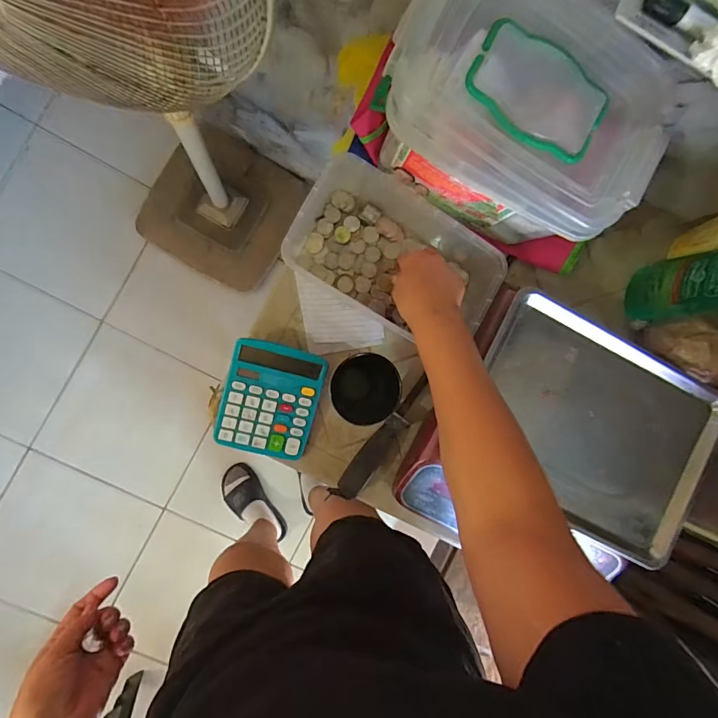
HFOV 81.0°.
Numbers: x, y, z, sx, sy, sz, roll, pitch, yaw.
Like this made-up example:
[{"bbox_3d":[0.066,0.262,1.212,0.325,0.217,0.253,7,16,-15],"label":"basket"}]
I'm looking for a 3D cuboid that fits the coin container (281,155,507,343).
[{"bbox_3d":[0.052,-0.134,0.546,0.259,0.086,0.159,25,87,-8],"label":"coin container"}]

